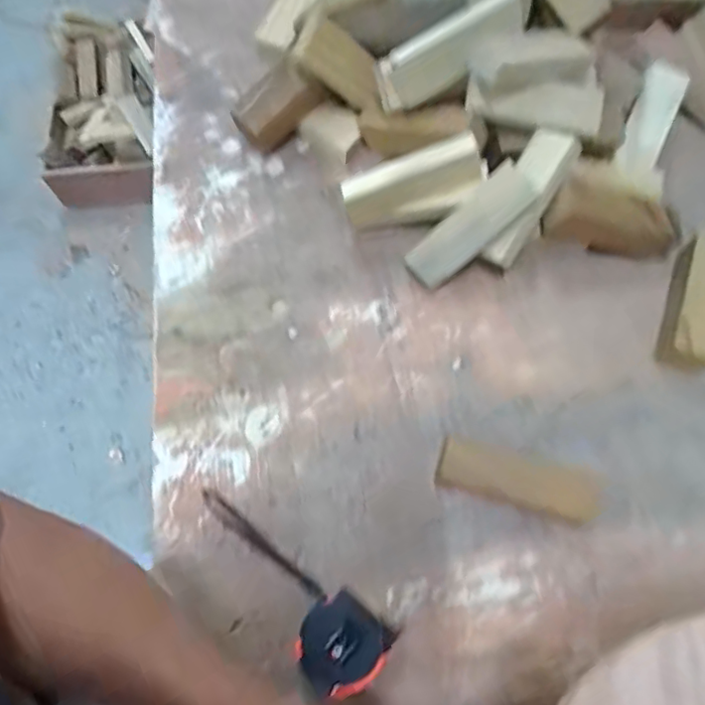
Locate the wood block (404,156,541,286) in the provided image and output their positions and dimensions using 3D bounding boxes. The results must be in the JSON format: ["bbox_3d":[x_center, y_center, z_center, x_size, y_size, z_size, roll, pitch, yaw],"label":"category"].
[{"bbox_3d":[0.108,-0.115,0.525,0.129,0.027,0.041,-41,74,15],"label":"wood block"}]

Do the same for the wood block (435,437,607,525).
[{"bbox_3d":[0.141,0.110,0.485,0.138,0.021,0.042,15,70,4],"label":"wood block"}]

